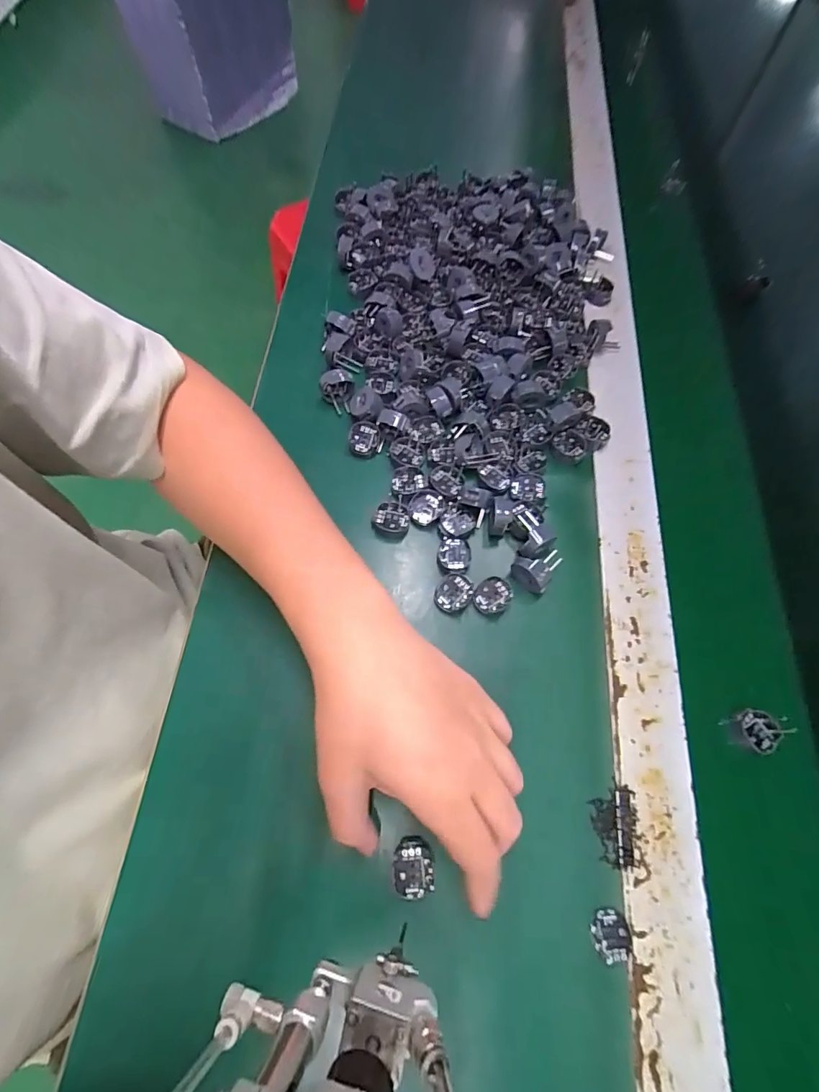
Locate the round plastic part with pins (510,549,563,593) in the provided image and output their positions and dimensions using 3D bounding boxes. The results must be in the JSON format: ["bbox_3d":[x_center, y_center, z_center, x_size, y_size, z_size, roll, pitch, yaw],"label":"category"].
[{"bbox_3d":[0.092,0.016,0.348,0.028,0.022,0.029,37,70,13],"label":"round plastic part with pins"}]

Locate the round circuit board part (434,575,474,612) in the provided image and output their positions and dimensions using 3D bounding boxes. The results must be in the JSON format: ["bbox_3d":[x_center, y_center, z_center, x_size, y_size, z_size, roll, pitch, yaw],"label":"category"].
[{"bbox_3d":[0.032,0.034,0.345,0.026,0.008,0.027,20,68,6],"label":"round circuit board part"}]

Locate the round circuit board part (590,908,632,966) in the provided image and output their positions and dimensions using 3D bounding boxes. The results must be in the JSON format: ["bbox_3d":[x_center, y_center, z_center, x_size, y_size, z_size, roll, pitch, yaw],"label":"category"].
[{"bbox_3d":[0.116,0.223,0.272,0.022,0.004,0.025,2,67,-1],"label":"round circuit board part"}]

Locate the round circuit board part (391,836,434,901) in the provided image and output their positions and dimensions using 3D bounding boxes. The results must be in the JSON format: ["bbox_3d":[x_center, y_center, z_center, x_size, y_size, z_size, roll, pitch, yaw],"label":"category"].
[{"bbox_3d":[0.002,0.189,0.280,0.024,0.004,0.030,3,67,-1],"label":"round circuit board part"}]

